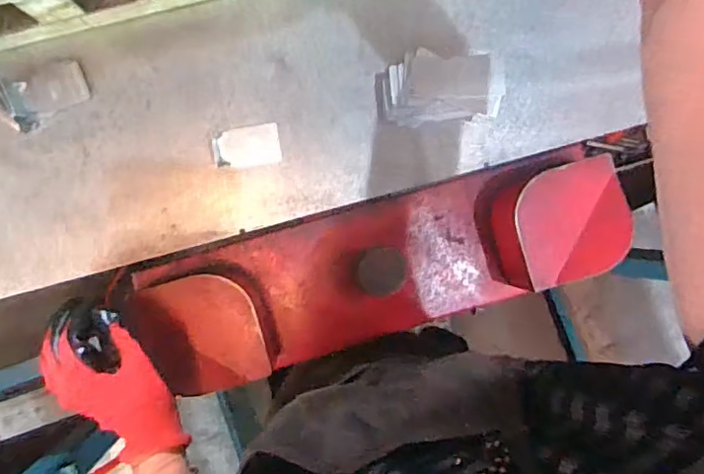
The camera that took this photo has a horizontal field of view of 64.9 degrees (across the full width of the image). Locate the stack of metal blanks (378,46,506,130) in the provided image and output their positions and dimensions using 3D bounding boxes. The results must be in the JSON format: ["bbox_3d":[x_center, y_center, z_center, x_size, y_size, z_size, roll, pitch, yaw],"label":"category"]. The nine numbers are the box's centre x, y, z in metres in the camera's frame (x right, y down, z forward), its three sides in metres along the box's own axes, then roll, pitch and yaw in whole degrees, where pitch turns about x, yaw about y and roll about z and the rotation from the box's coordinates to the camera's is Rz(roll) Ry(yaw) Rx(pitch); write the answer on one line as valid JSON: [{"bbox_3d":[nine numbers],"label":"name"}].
[{"bbox_3d":[0.084,-0.140,0.523,0.112,0.050,0.062,-8,92,-4],"label":"stack of metal blanks"}]

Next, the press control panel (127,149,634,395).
[{"bbox_3d":[0.012,0.042,0.597,0.445,0.115,0.150,-16,93,-7],"label":"press control panel"}]

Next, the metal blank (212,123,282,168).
[{"bbox_3d":[-0.101,-0.087,0.534,0.063,0.004,0.038,-9,92,-4],"label":"metal blank"}]

